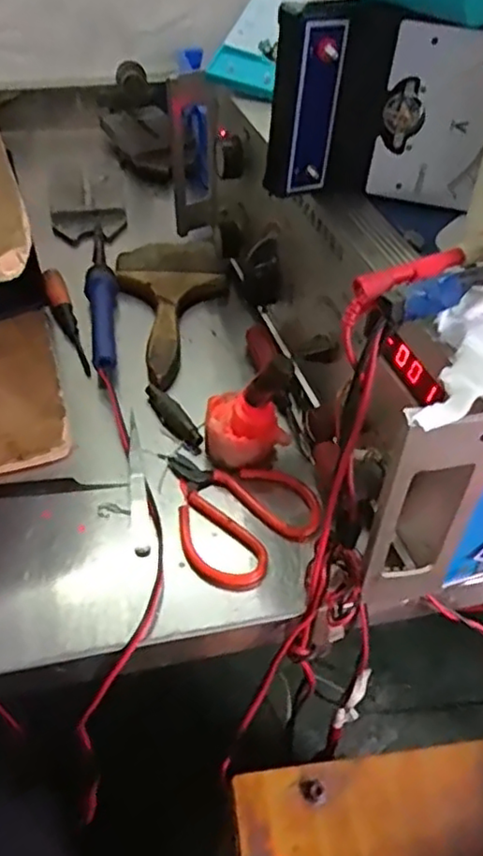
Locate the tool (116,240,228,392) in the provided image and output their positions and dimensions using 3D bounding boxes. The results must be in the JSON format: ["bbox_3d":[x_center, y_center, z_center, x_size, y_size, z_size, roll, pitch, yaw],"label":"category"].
[{"bbox_3d":[-0.049,-0.107,0.554,0.093,0.024,0.183,-12,48,-13],"label":"tool"}]

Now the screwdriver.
[{"bbox_3d":[-0.145,-0.088,0.539,0.018,0.018,0.123,-17,57,-17],"label":"screwdriver"}]

